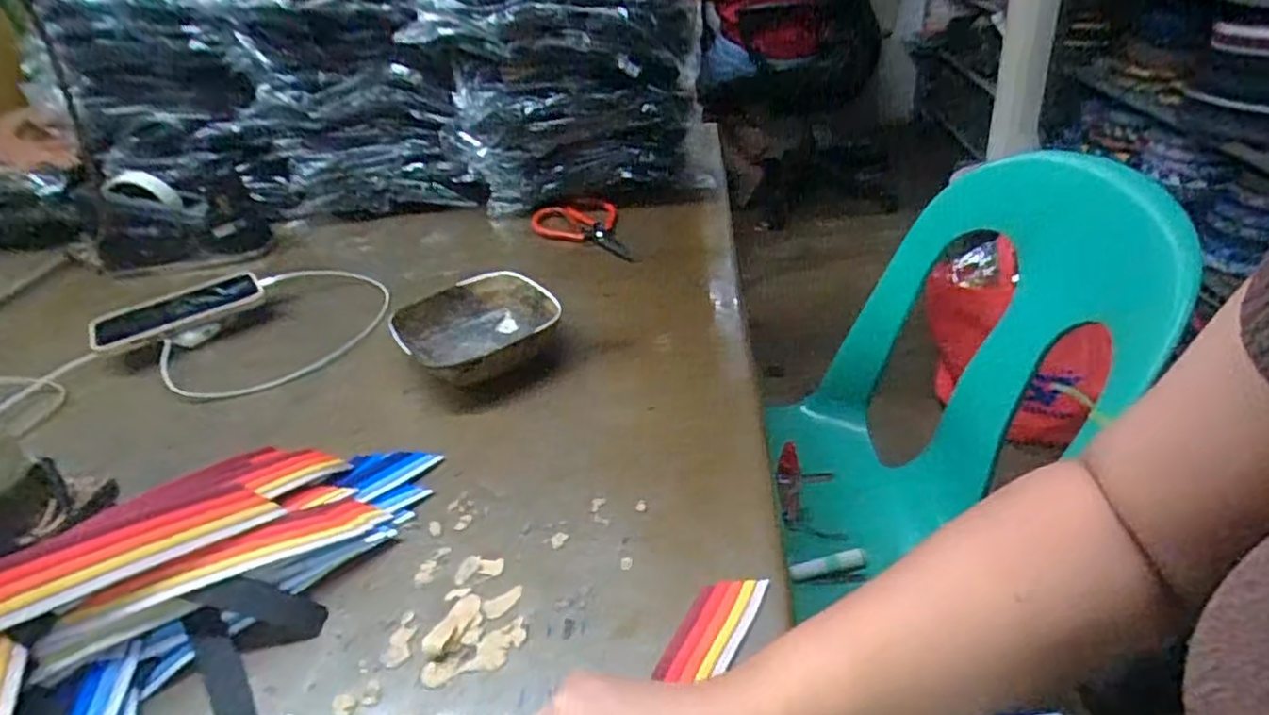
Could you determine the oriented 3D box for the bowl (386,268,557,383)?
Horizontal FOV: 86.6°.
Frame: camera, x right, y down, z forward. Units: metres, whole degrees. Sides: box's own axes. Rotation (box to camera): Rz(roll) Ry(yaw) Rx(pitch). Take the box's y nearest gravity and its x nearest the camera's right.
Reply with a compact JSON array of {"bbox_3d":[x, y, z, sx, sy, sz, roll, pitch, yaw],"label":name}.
[{"bbox_3d":[-0.131,-0.020,0.576,0.138,0.043,0.125,27,46,38],"label":"bowl"}]

